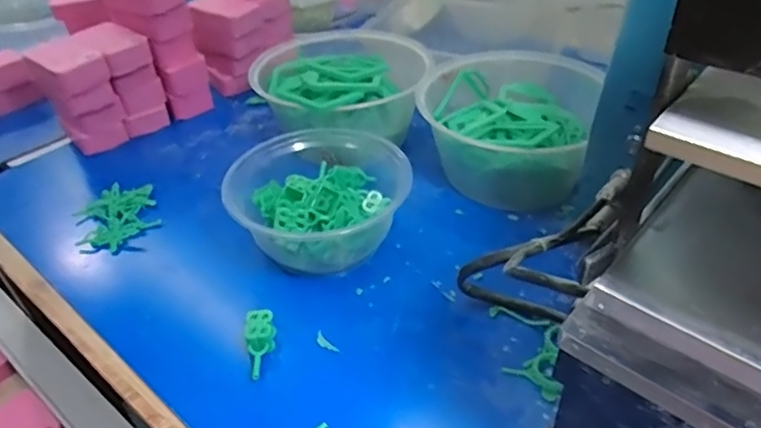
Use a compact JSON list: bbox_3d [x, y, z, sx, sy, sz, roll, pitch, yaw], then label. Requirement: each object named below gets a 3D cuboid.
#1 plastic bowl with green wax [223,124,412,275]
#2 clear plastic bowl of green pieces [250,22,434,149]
[{"bbox_3d":[-0.048,-0.013,0.450,0.130,0.062,0.127,-3,39,2],"label":"plastic bowl with green wax"},{"bbox_3d":[-0.036,-0.118,0.553,0.156,0.070,0.149,-3,39,2],"label":"clear plastic bowl of green pieces"}]

